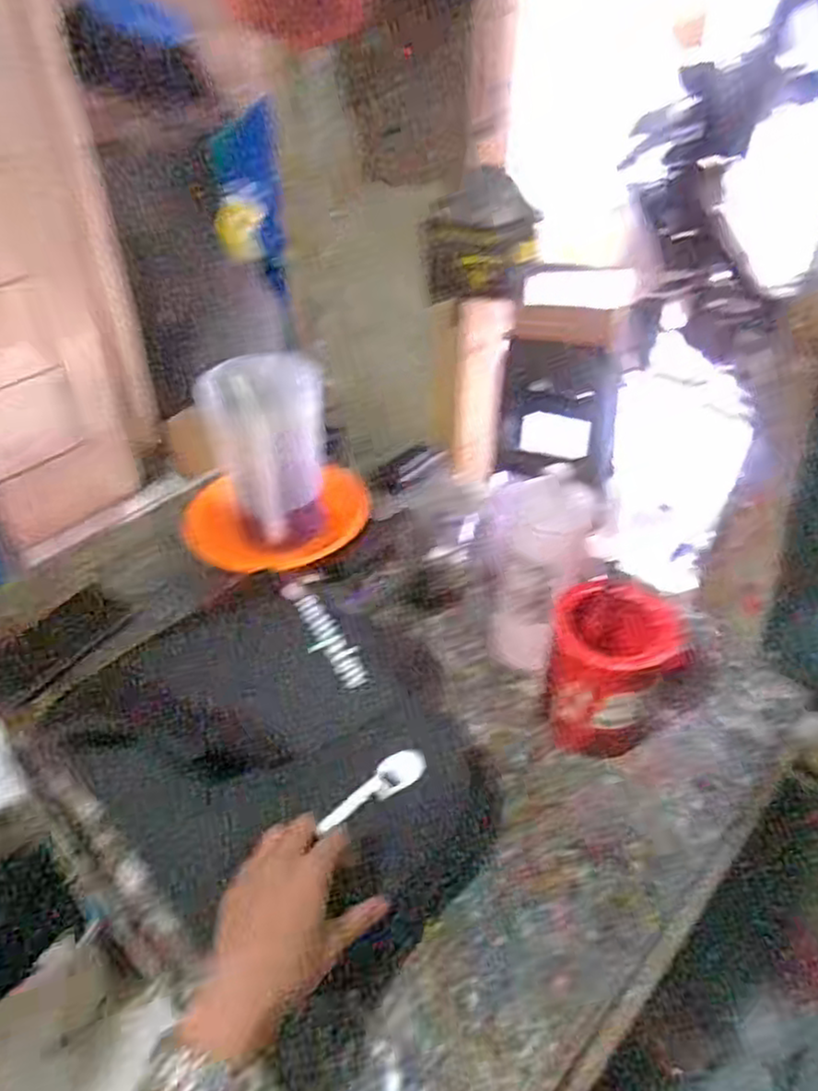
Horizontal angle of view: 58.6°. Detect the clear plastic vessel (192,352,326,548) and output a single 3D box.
[{"bbox_3d":[-0.161,-0.112,0.844,0.133,0.202,0.125,-7,39,-7],"label":"clear plastic vessel"}]

